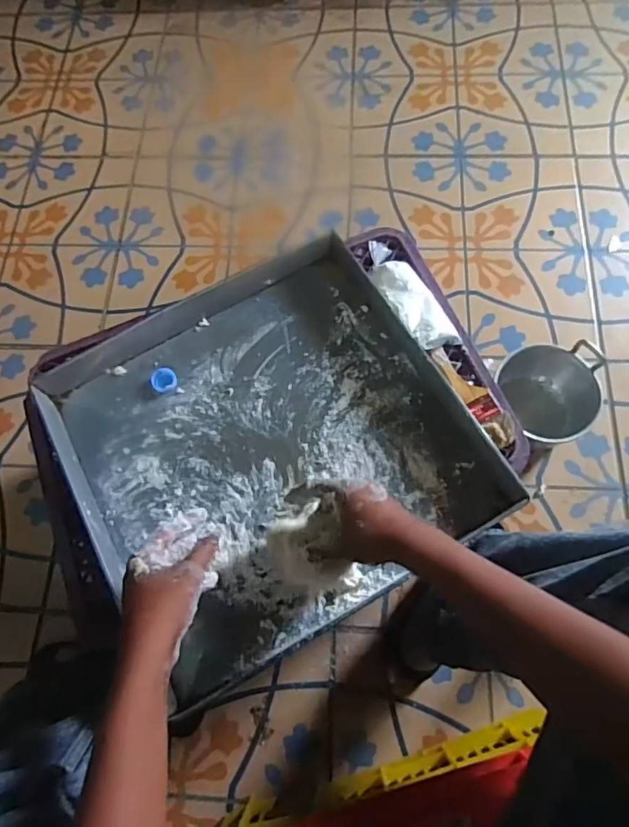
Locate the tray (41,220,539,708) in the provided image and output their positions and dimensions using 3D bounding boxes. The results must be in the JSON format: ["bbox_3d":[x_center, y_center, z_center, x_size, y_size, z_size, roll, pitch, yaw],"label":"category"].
[{"bbox_3d":[-0.079,0.038,0.667,0.500,0.074,0.466,-28,71,-10],"label":"tray"}]

